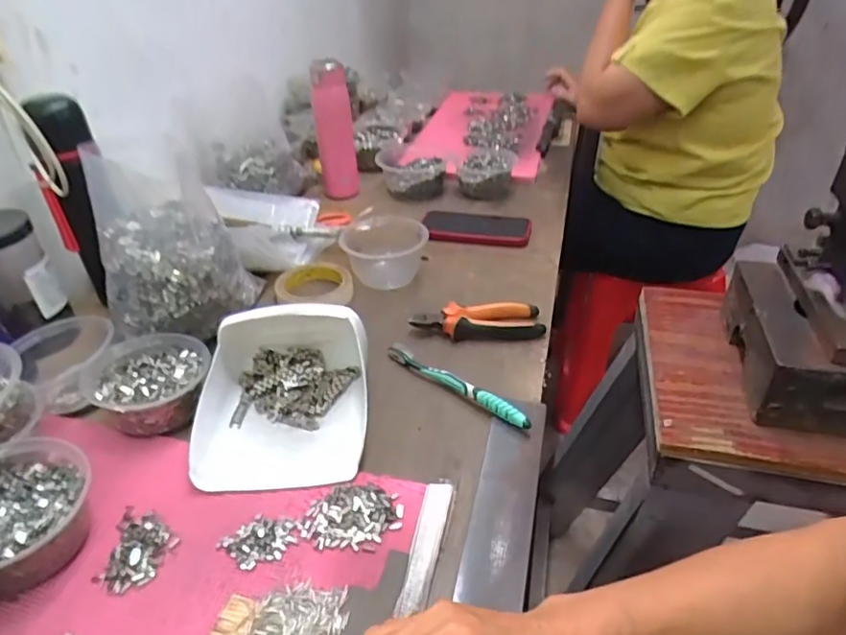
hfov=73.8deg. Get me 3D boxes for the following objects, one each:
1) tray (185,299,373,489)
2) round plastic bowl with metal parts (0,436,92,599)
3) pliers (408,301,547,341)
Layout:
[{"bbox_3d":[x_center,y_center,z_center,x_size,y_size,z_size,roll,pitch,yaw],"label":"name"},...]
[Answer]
[{"bbox_3d":[-0.132,0.059,0.530,0.151,0.080,0.179,-4,35,-1],"label":"tray"},{"bbox_3d":[-0.310,0.149,0.430,0.115,0.058,0.101,21,42,30],"label":"round plastic bowl with metal parts"},{"bbox_3d":[0.063,0.006,0.661,0.149,0.029,0.049,0,35,4],"label":"pliers"}]

